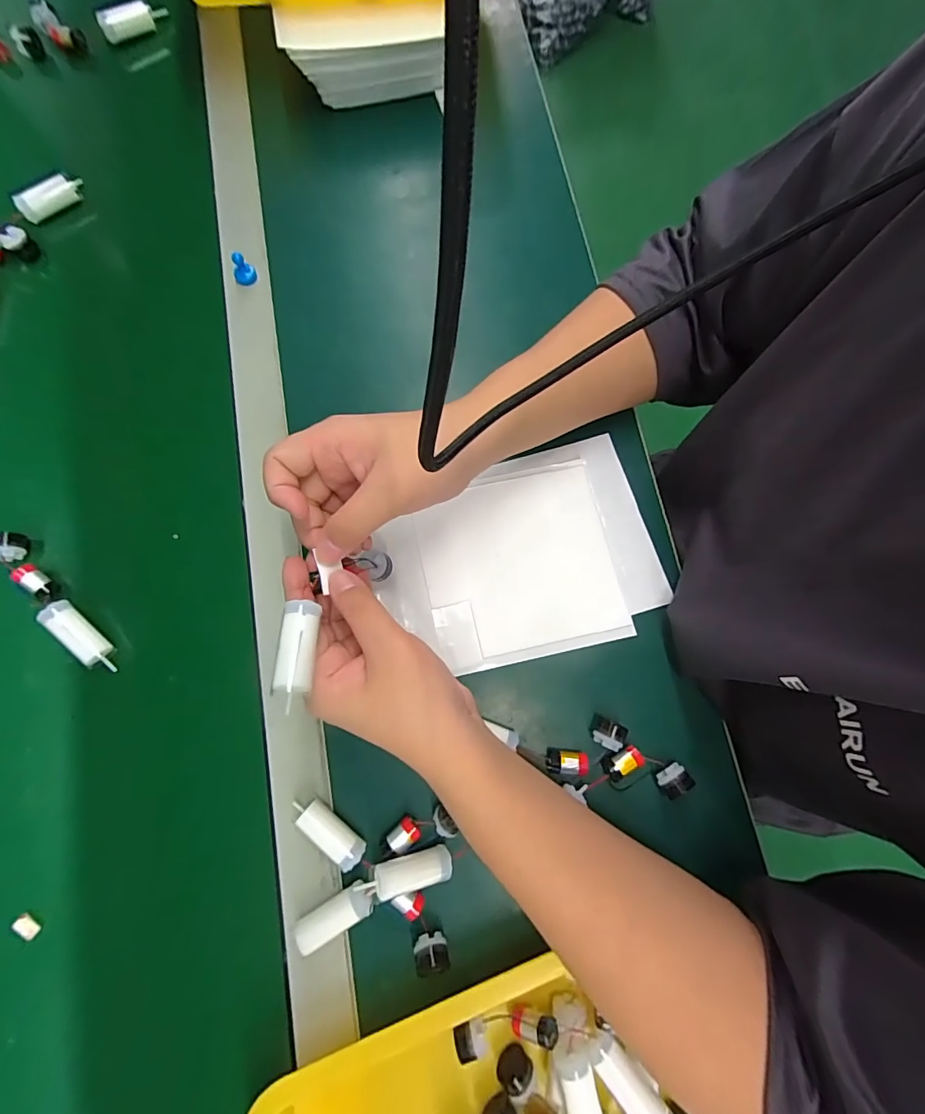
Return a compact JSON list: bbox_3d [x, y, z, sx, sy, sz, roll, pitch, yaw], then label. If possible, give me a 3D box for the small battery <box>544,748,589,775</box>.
[{"bbox_3d":[0.075,0.147,0.334,0.028,0.014,0.014,7,77,0],"label":"small battery"}]

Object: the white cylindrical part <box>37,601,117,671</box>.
[{"bbox_3d":[-0.275,0.058,0.337,0.019,0.016,0.060,-42,98,-10],"label":"white cylindrical part"}]

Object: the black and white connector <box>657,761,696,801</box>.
[{"bbox_3d":[0.149,0.158,0.332,0.020,0.017,0.016,-34,80,-9],"label":"black and white connector"}]

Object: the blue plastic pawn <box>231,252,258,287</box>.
[{"bbox_3d":[-0.193,-0.251,0.410,0.019,0.024,0.015,-29,79,-8],"label":"blue plastic pawn"}]

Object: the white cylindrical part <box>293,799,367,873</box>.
[{"bbox_3d":[-0.090,0.186,0.320,0.055,0.020,0.018,42,79,8],"label":"white cylindrical part"}]

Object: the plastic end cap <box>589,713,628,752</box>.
[{"bbox_3d":[0.105,0.127,0.340,0.020,0.021,0.019,27,77,4],"label":"plastic end cap"}]

